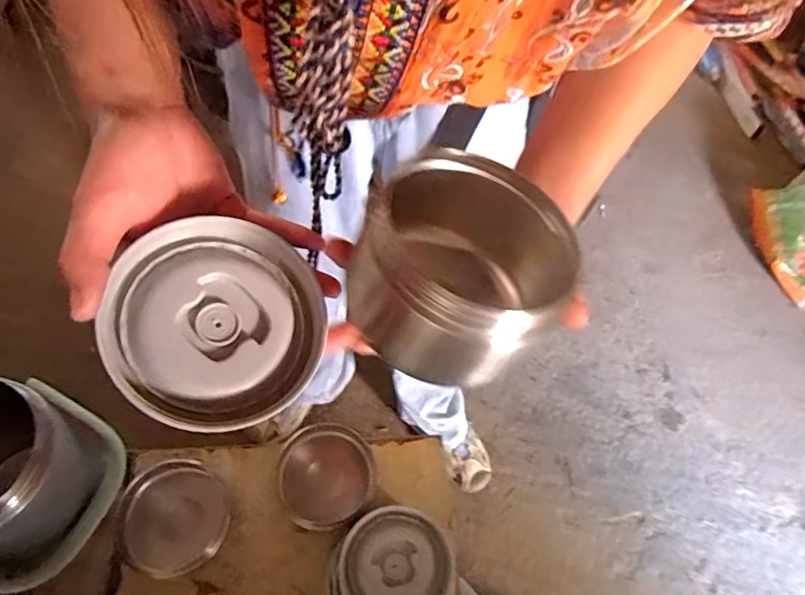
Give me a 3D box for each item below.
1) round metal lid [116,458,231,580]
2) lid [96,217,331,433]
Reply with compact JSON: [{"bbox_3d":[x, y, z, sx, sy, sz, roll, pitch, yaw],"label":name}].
[{"bbox_3d":[-0.234,0.228,0.554,0.117,0.025,0.107,24,63,18],"label":"round metal lid"},{"bbox_3d":[-0.095,0.014,0.278,0.104,0.015,0.105,8,70,-22],"label":"lid"}]

